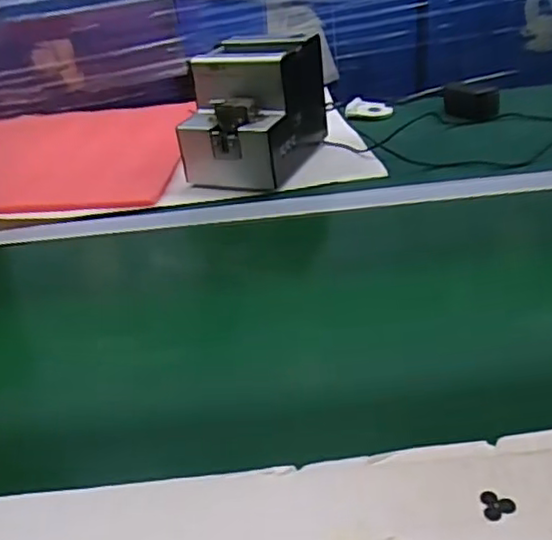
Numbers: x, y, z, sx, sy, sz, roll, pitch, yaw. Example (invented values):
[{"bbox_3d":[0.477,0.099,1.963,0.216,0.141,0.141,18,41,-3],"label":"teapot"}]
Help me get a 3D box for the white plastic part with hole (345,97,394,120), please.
[{"bbox_3d":[0.143,-0.248,1.004,0.070,0.024,0.044,-2,31,6],"label":"white plastic part with hole"}]

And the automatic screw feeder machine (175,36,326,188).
[{"bbox_3d":[-0.028,-0.207,0.829,0.129,0.139,0.178,7,33,21],"label":"automatic screw feeder machine"}]

